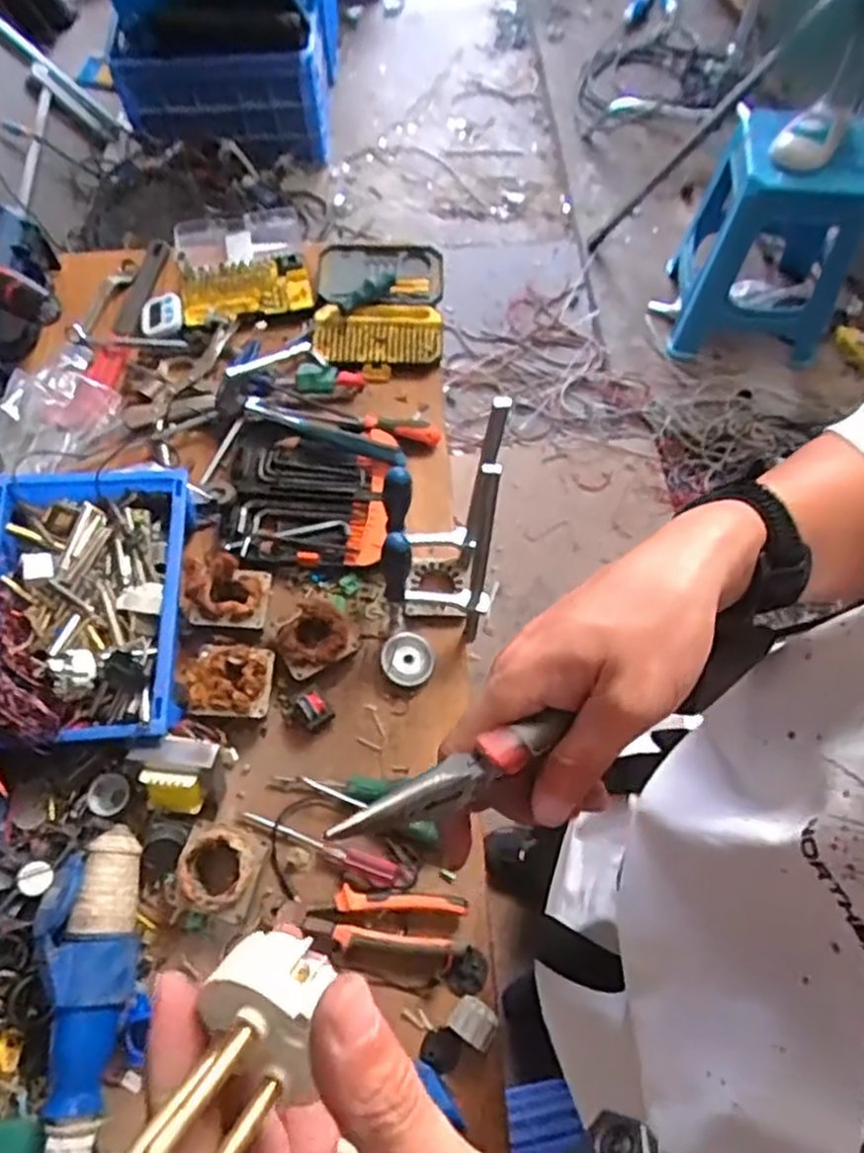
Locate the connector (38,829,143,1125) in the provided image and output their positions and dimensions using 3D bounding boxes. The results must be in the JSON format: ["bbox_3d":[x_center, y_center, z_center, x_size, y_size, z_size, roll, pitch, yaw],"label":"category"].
[{"bbox_3d":[-0.310,0.353,0.669,0.078,0.057,0.227,-9,64,-3],"label":"connector"}]

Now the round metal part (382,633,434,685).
[{"bbox_3d":[-0.027,0.096,0.851,0.058,0.022,0.061,-1,64,1],"label":"round metal part"}]

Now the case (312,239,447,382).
[{"bbox_3d":[-0.078,-0.395,1.079,0.184,0.039,0.249,0,64,2],"label":"case"}]

